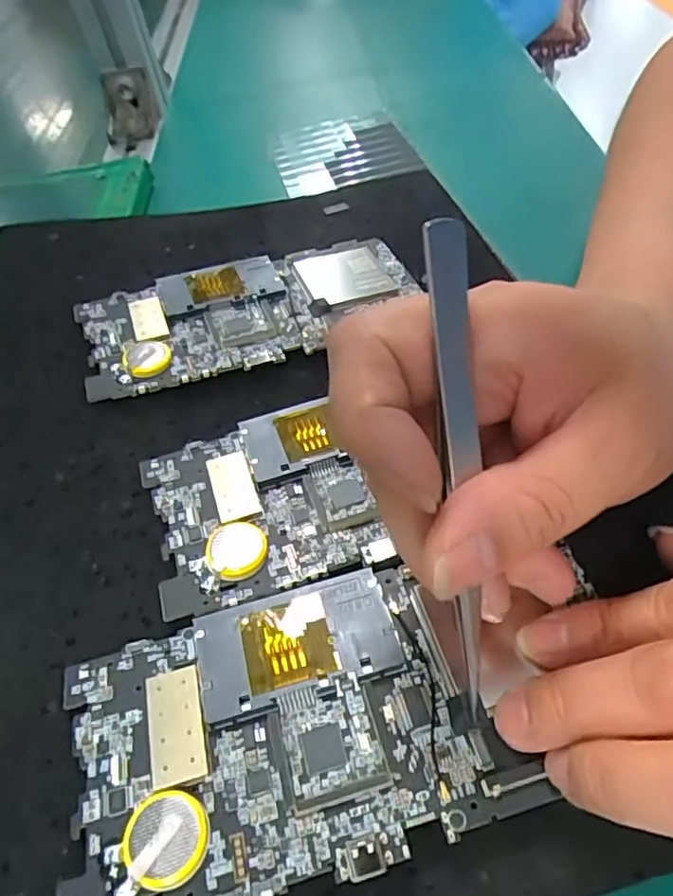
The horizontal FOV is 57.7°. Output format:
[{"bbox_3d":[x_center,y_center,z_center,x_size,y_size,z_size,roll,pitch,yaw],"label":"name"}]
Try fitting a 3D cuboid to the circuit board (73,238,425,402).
[{"bbox_3d":[-0.038,-0.065,0.282,0.153,0.009,0.069,-18,52,-12],"label":"circuit board"}]

